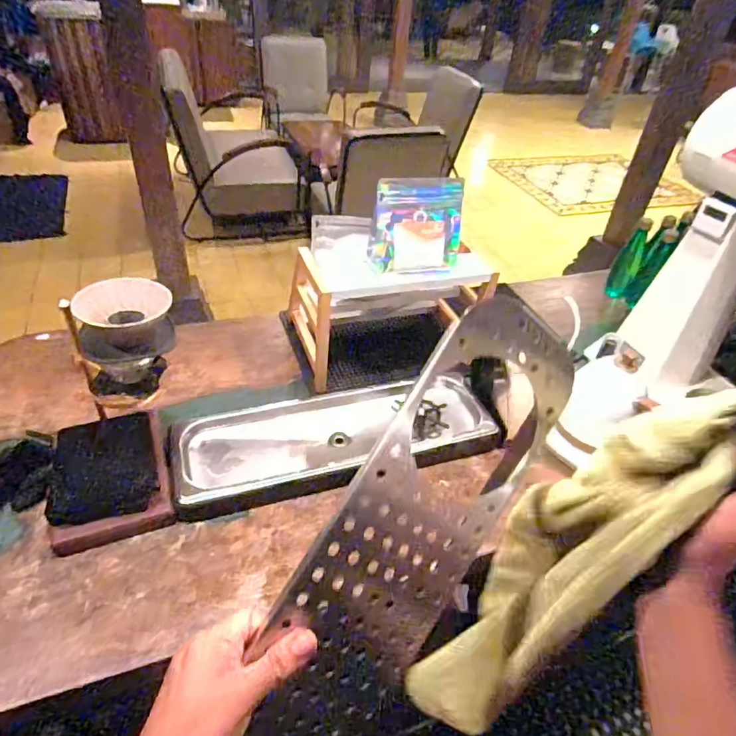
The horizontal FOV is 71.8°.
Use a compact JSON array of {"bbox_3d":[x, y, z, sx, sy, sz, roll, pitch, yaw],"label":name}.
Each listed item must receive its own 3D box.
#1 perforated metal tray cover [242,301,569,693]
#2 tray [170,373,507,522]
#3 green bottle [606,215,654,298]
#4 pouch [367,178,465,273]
[{"bbox_3d":[0.056,0.094,0.394,0.142,0.300,0.006,32,-2,-24],"label":"perforated metal tray cover"},{"bbox_3d":[-0.047,0.113,0.872,0.550,0.045,0.207,-10,44,-18],"label":"tray"},{"bbox_3d":[0.666,-0.278,1.297,0.066,0.199,0.078,24,44,19],"label":"green bottle"},{"bbox_3d":[0.082,-0.239,0.856,0.162,0.136,0.059,-8,43,-16],"label":"pouch"}]

